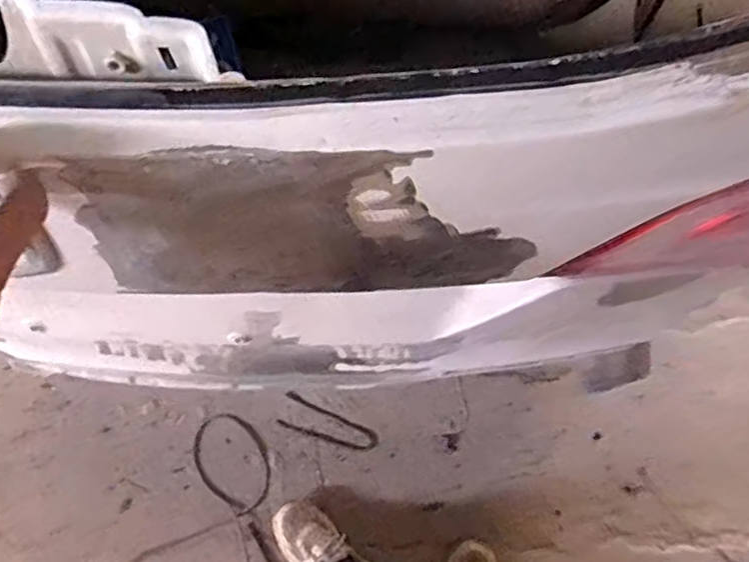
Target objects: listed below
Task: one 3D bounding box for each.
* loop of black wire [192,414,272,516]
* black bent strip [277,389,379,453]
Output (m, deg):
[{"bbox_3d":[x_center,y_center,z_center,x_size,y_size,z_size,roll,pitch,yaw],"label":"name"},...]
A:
[{"bbox_3d":[-0.306,0.391,1.378,0.150,0.015,0.215,-34,76,-12],"label":"loop of black wire"},{"bbox_3d":[-0.102,0.322,1.401,0.220,0.014,0.075,23,72,6],"label":"black bent strip"}]

